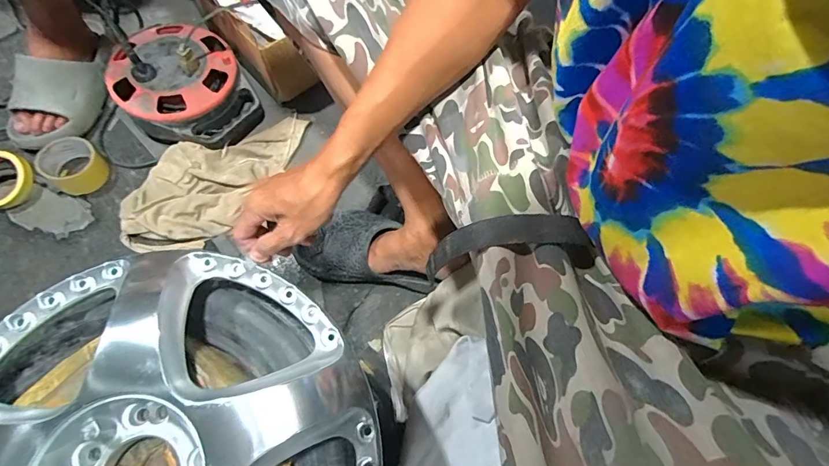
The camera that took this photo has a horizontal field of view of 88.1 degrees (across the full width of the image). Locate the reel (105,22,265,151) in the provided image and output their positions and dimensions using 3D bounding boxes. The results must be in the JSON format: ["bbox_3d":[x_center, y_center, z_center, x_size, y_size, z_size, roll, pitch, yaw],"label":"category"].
[{"bbox_3d":[-0.390,-0.247,0.730,0.203,0.108,0.239,-29,73,-14],"label":"reel"}]

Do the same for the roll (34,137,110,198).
[{"bbox_3d":[-0.565,-0.112,0.705,0.085,0.045,0.082,1,68,-3],"label":"roll"}]

